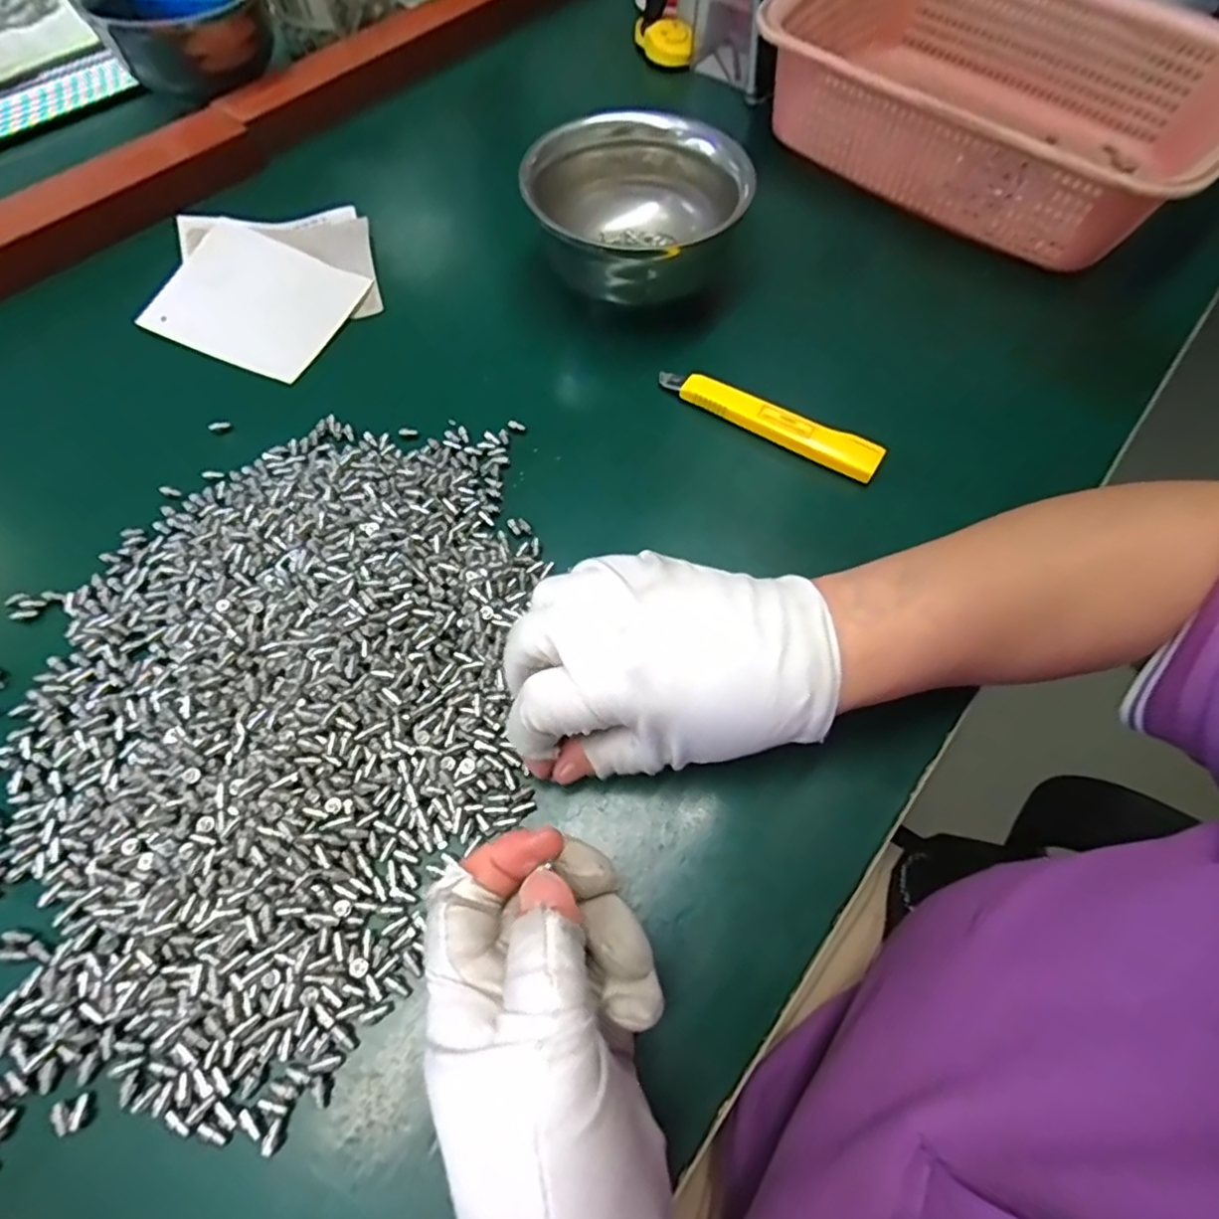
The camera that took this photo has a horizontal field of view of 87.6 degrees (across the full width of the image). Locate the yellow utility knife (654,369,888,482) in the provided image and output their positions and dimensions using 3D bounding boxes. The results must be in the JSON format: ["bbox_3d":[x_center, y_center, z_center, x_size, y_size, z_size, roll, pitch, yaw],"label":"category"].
[{"bbox_3d":[0.086,-0.105,0.346,0.125,0.010,0.020,29,66,12],"label":"yellow utility knife"}]

